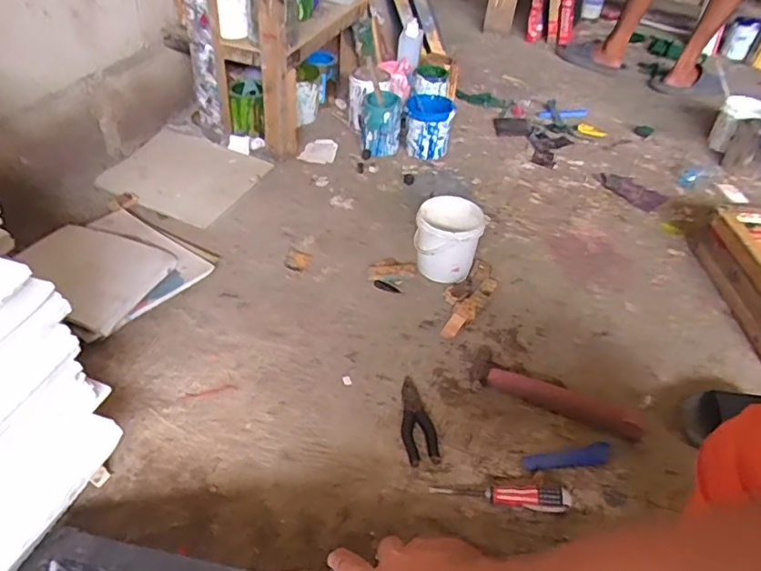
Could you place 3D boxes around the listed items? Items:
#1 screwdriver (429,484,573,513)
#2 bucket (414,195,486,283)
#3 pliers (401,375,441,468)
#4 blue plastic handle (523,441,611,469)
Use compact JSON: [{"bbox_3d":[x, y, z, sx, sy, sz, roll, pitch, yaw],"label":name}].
[{"bbox_3d":[0.161,0.274,0.742,0.179,0.038,0.033,7,41,2],"label":"screwdriver"},{"bbox_3d":[0.127,-0.088,1.079,0.118,0.132,0.118,3,41,-2],"label":"bucket"},{"bbox_3d":[0.054,0.196,0.828,0.049,0.017,0.141,-3,46,-7],"label":"pliers"},{"bbox_3d":[0.266,0.246,0.793,0.128,0.012,0.032,-6,47,-10],"label":"blue plastic handle"}]

